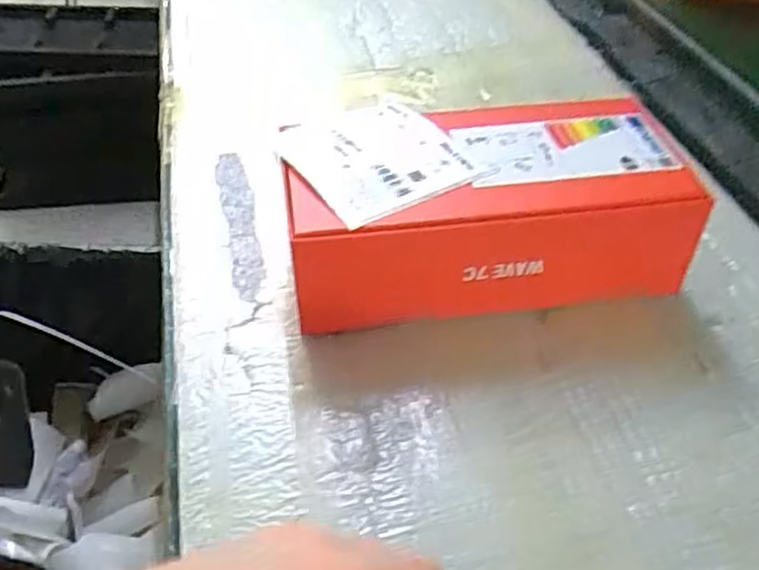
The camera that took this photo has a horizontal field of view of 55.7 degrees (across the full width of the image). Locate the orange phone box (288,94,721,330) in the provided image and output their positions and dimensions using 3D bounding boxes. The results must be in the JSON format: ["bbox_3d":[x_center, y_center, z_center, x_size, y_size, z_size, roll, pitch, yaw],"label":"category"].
[{"bbox_3d":[0.046,-0.040,0.341,0.179,0.061,0.095,-3,43,-8],"label":"orange phone box"}]

